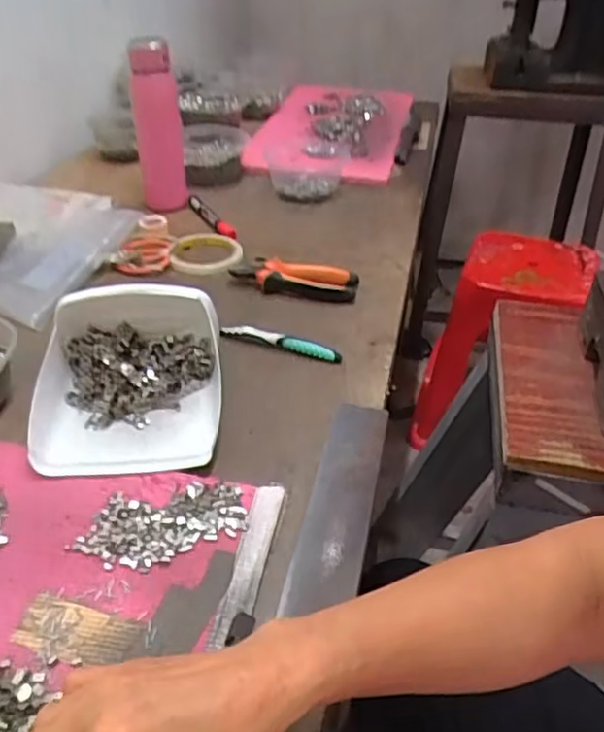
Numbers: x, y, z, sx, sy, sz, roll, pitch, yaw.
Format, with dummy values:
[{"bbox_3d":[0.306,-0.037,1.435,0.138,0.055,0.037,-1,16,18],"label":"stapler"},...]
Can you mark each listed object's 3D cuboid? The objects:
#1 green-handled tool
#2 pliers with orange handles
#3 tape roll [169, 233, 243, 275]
[{"bbox_3d":[-0.024,-0.026,0.664,0.131,0.017,0.011,13,38,14],"label":"green-handled tool"},{"bbox_3d":[-0.009,-0.105,0.764,0.148,0.024,0.053,5,36,4],"label":"pliers with orange handles"},{"bbox_3d":[-0.124,-0.149,0.834,0.090,0.012,0.102,1,36,-1],"label":"tape roll"}]

